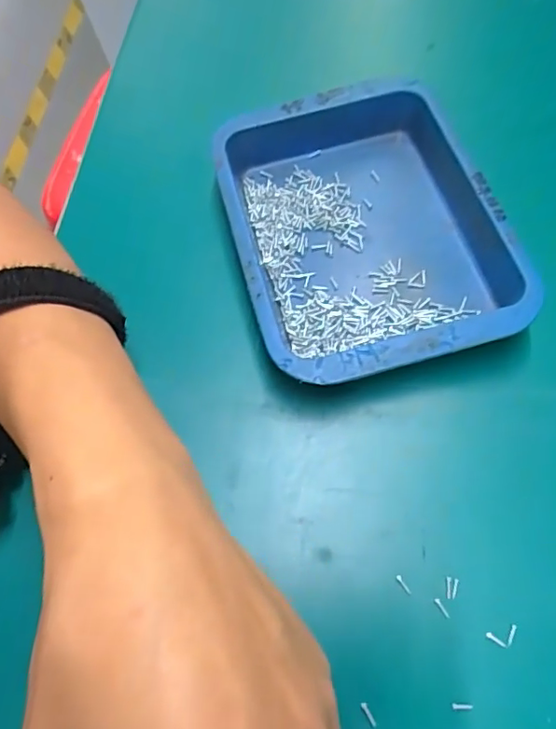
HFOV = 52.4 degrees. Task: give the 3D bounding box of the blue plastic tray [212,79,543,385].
[{"bbox_3d":[0.039,-0.065,0.270,0.116,0.029,0.152,-15,66,-3],"label":"blue plastic tray"}]

